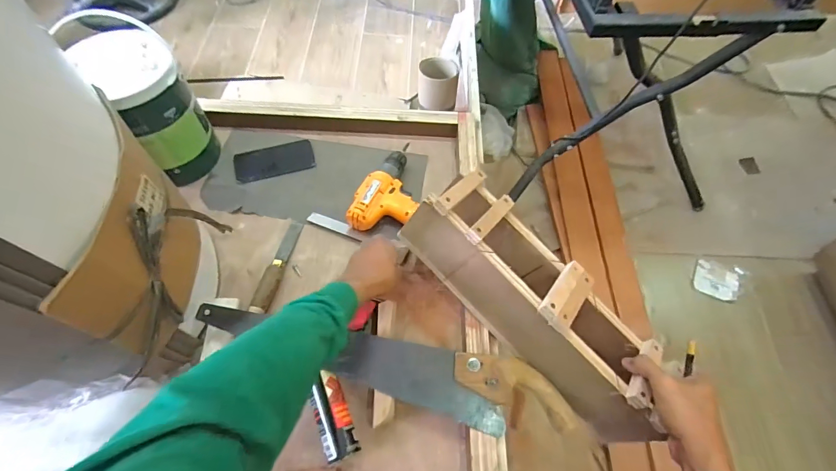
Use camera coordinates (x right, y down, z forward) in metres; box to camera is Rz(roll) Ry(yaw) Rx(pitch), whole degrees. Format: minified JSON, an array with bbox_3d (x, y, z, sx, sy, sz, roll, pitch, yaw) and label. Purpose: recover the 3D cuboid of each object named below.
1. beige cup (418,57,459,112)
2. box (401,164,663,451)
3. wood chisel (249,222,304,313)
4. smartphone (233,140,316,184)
[{"bbox_3d":[0.058,-0.440,1.142,0.114,0.119,0.093,2,62,-3],"label":"beige cup"},{"bbox_3d":[0.166,0.091,0.571,0.412,0.137,0.133,42,67,6],"label":"box"},{"bbox_3d":[-0.245,0.050,0.682,0.028,0.029,0.180,11,62,2],"label":"wood chisel"},{"bbox_3d":[-0.295,-0.154,0.805,0.157,0.012,0.076,-17,64,-12],"label":"smartphone"}]

